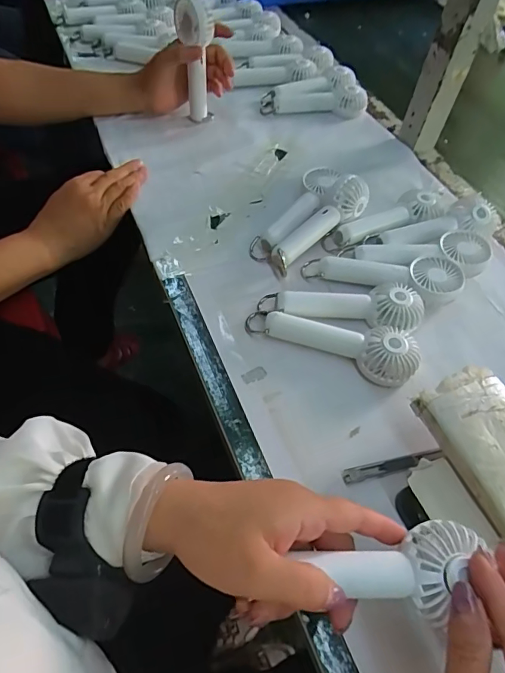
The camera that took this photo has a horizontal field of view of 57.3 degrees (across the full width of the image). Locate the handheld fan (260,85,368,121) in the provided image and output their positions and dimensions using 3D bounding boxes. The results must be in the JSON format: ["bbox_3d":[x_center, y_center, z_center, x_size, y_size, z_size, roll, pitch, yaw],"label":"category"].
[{"bbox_3d":[0.096,-0.366,0.710,0.160,0.034,0.047,1,54,-5],"label":"handheld fan"}]

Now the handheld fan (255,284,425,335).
[{"bbox_3d":[0.090,-0.032,0.468,0.159,0.032,0.042,4,54,-2],"label":"handheld fan"}]

